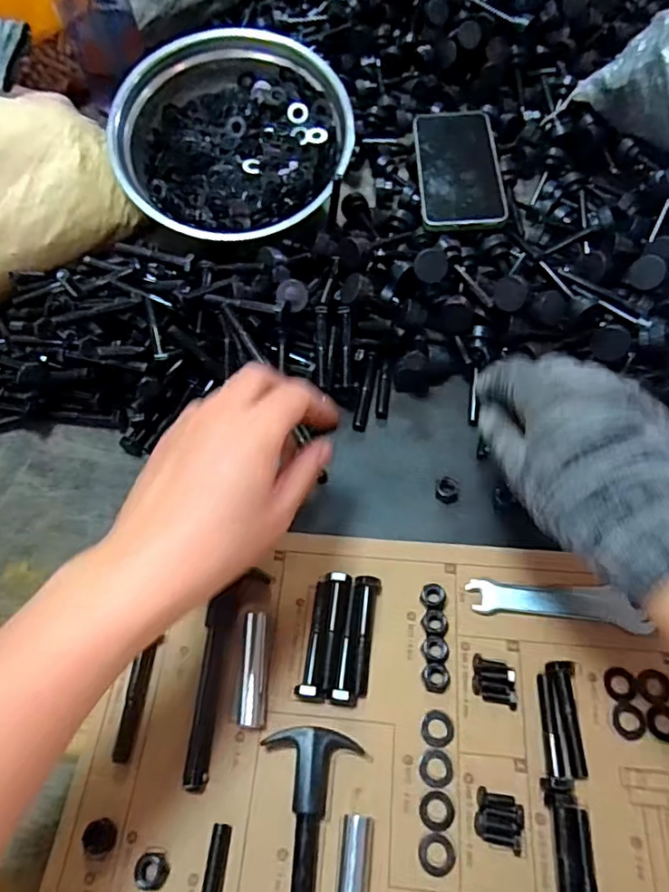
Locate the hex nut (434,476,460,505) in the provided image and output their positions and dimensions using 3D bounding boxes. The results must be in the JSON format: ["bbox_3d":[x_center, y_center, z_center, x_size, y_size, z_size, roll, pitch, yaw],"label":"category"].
[{"bbox_3d":[0.082,0.032,0.418,0.016,0.010,0.017,0,59,3],"label":"hex nut"}]

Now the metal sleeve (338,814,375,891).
[{"bbox_3d":[0.011,0.224,0.301,0.017,0.012,0.051,4,59,5],"label":"metal sleeve"}]

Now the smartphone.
[{"bbox_3d":[0.120,-0.274,0.556,0.077,0.010,0.165,-1,59,3],"label":"smartphone"}]

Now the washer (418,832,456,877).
[{"bbox_3d":[0.055,0.219,0.307,0.020,0.004,0.019,7,60,7],"label":"washer"}]

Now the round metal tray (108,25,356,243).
[{"bbox_3d":[-0.093,-0.293,0.535,0.216,0.060,0.208,1,77,5],"label":"round metal tray"}]

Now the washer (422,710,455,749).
[{"bbox_3d":[0.061,0.167,0.339,0.019,0.004,0.020,7,60,7],"label":"washer"}]

